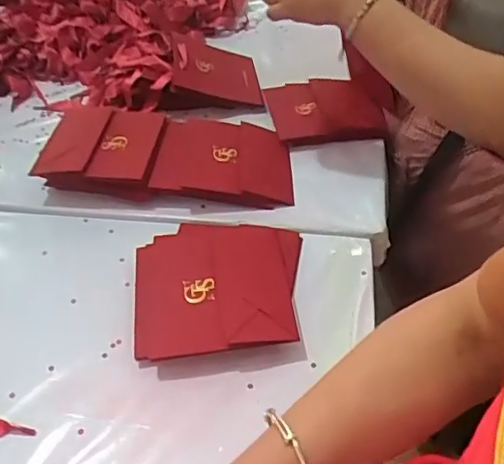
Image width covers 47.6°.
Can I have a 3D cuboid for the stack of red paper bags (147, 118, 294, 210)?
[{"bbox_3d":[-0.033,-0.091,0.712,0.162,0.040,0.139,2,45,4],"label":"stack of red paper bags"}]

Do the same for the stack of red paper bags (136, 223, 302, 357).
[{"bbox_3d":[-0.031,0.049,0.585,0.170,0.034,0.179,-6,45,-4],"label":"stack of red paper bags"}]

